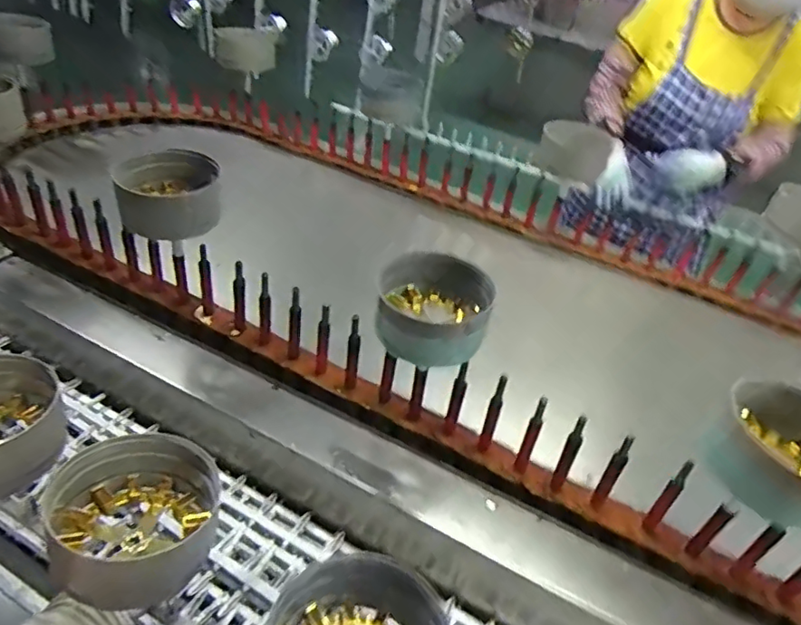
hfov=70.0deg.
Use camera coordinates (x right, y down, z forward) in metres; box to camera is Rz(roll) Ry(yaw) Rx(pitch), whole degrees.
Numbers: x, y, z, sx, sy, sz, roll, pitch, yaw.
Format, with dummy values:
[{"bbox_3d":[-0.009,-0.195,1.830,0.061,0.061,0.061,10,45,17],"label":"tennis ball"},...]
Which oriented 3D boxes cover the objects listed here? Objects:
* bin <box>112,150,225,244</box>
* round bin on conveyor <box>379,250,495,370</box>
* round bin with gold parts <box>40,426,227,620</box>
[{"bbox_3d":[-0.318,-0.161,0.797,0.129,0.079,0.118,-6,38,-18],"label":"bin"},{"bbox_3d":[0.036,-0.010,0.670,0.135,0.065,0.134,5,36,-3],"label":"round bin on conveyor"},{"bbox_3d":[-0.235,0.182,0.506,0.123,0.068,0.135,5,36,-3],"label":"round bin with gold parts"}]

